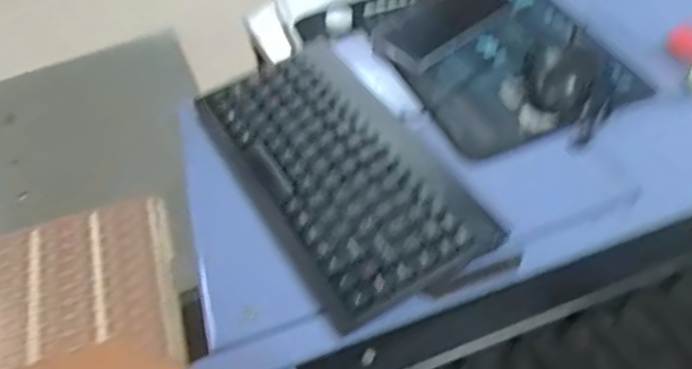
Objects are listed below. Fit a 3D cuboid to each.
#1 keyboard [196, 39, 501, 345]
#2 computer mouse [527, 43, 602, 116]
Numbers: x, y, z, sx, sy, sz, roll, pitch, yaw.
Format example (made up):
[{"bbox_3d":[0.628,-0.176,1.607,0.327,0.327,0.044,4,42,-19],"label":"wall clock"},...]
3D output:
[{"bbox_3d":[-0.011,-0.019,0.538,0.146,0.031,0.285,-25,54,-15],"label":"keyboard"},{"bbox_3d":[0.204,-0.106,0.598,0.064,0.029,0.088,23,57,20],"label":"computer mouse"}]

